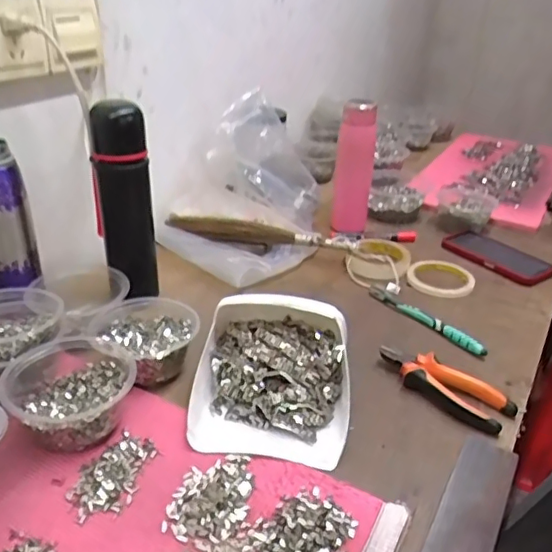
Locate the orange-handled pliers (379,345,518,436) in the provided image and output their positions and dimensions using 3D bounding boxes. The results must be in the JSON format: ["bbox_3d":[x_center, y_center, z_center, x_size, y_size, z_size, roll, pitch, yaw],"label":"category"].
[{"bbox_3d":[0.179,0.115,0.606,0.147,0.022,0.056,28,38,35],"label":"orange-handled pliers"}]

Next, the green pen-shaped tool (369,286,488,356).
[{"bbox_3d":[0.194,0.051,0.734,0.016,0.010,0.186,-20,38,-35],"label":"green pen-shaped tool"}]

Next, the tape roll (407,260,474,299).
[{"bbox_3d":[0.248,0.004,0.844,0.108,0.008,0.092,-16,36,-30],"label":"tape roll"}]

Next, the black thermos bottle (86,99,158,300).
[{"bbox_3d":[-0.185,-0.088,0.683,0.069,0.227,0.061,-7,30,-15],"label":"black thermos bottle"}]

